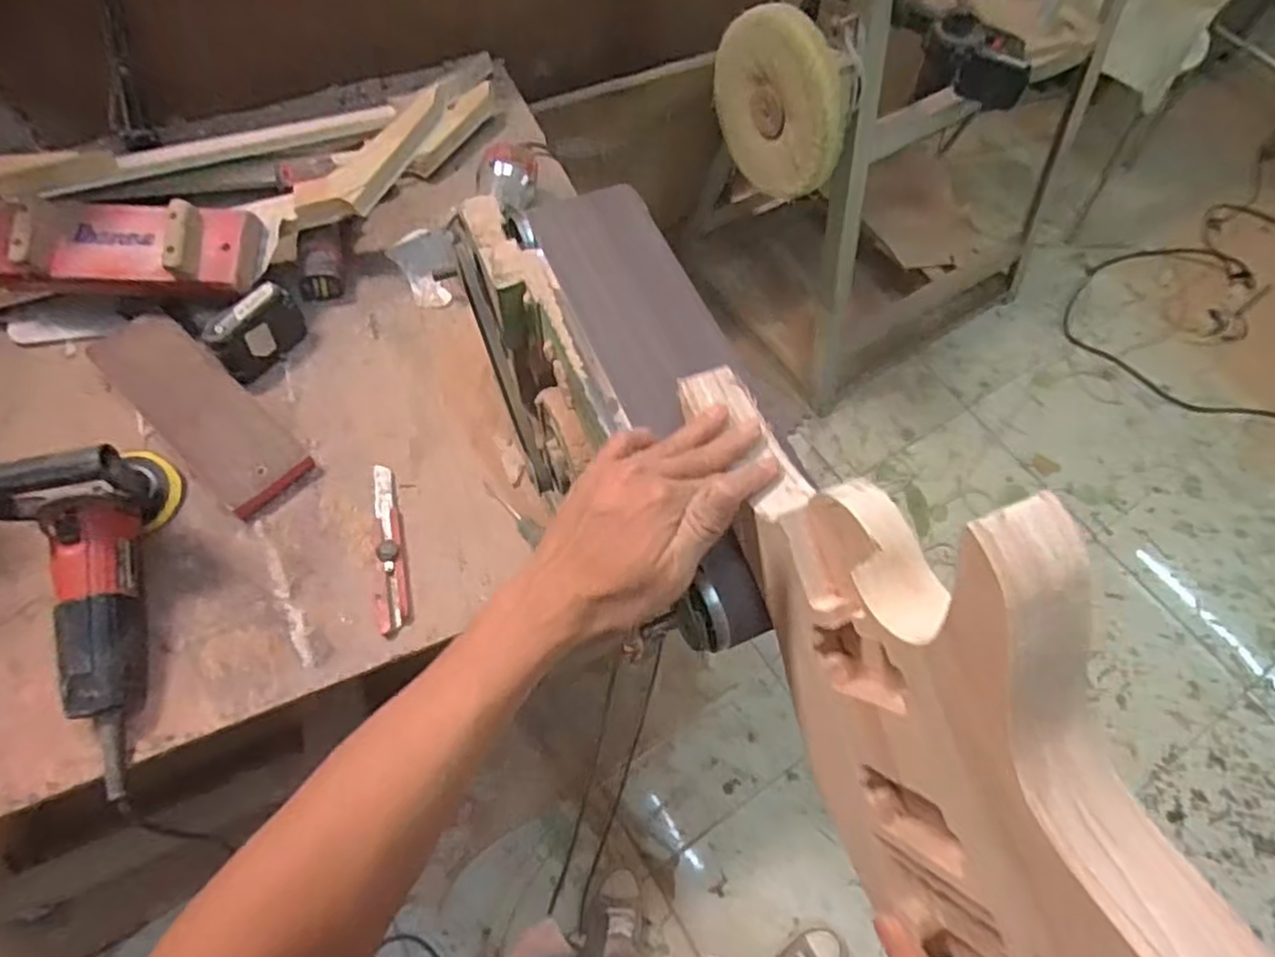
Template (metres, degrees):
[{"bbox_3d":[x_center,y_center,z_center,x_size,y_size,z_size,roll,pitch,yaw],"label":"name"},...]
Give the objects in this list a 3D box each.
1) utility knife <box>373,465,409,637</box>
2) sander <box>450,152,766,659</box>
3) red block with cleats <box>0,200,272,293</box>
[{"bbox_3d":[-0.265,0.067,0.739,0.030,0.019,0.188,-10,64,-9],"label":"utility knife"},{"bbox_3d":[-0.011,-0.057,0.594,0.172,0.130,0.413,-19,66,-13],"label":"sander"},{"bbox_3d":[-0.586,-0.264,0.809,0.293,0.072,0.110,1,82,-2],"label":"red block with cleats"}]

